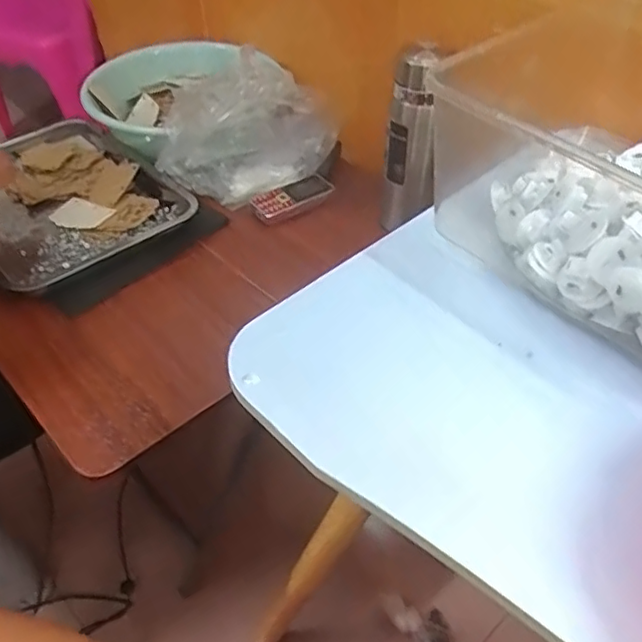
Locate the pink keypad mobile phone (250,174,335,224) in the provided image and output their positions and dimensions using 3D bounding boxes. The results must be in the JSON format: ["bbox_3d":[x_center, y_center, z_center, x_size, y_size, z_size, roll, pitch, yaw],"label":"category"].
[{"bbox_3d":[-0.039,-0.182,0.912,0.132,0.009,0.049,-28,79,-28],"label":"pink keypad mobile phone"}]

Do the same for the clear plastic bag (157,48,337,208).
[{"bbox_3d":[-0.103,-0.268,0.868,0.247,0.180,0.085,-2,46,0],"label":"clear plastic bag"}]

